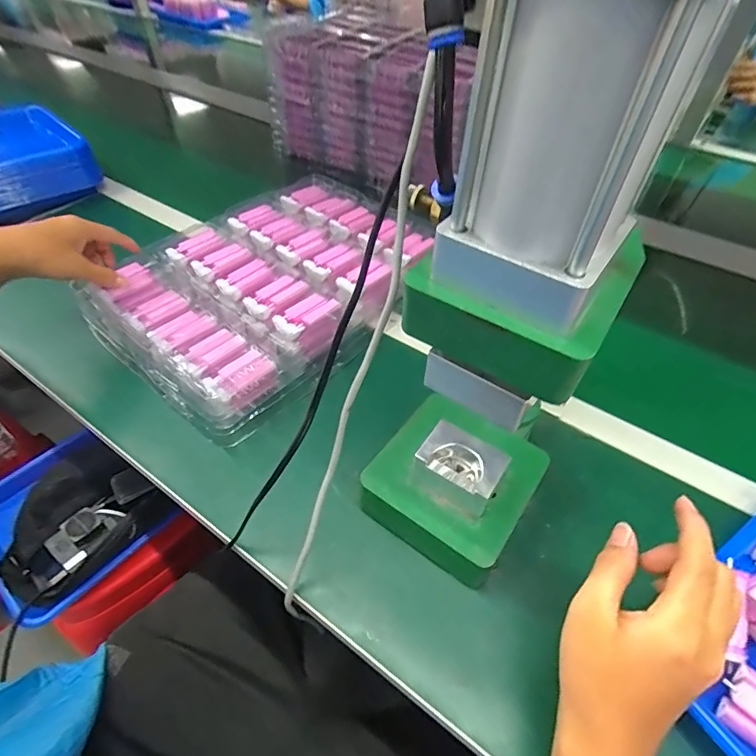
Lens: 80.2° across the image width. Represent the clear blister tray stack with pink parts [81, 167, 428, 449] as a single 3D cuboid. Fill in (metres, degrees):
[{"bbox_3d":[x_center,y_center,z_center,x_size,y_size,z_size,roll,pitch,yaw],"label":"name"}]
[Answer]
[{"bbox_3d":[-0.132,-0.133,0.591,0.299,0.045,0.409,33,56,25],"label":"clear blister tray stack with pink parts"}]

